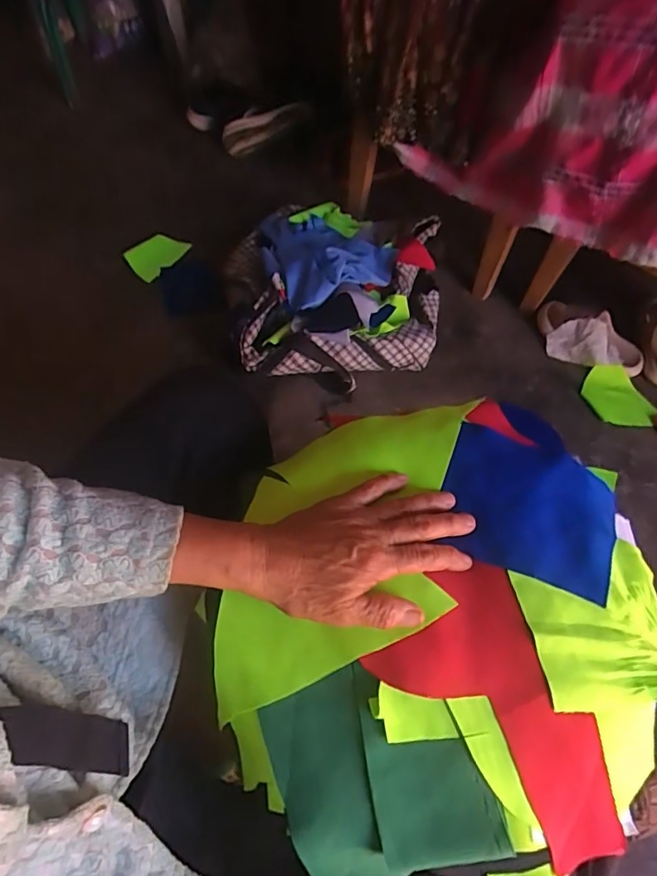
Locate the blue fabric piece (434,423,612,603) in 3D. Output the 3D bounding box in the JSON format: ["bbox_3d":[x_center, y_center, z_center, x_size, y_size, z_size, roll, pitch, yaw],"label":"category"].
[{"bbox_3d":[0.165,0.056,0.415,0.136,0.015,0.120,18,63,8],"label":"blue fabric piece"}]

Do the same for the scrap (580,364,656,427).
[{"bbox_3d":[0.582,-0.078,1.012,0.111,0.025,0.151,-38,71,-18],"label":"scrap"}]

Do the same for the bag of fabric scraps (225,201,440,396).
[{"bbox_3d":[0.004,-0.319,1.063,0.439,0.142,0.427,2,62,0],"label":"bag of fabric scraps"}]

